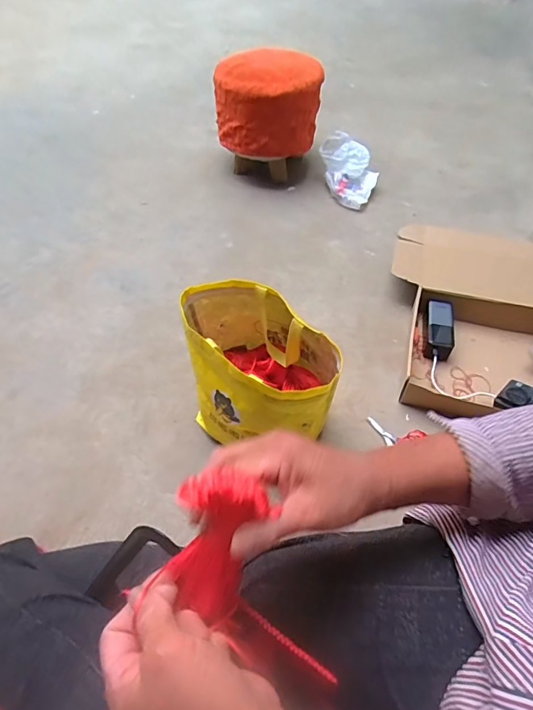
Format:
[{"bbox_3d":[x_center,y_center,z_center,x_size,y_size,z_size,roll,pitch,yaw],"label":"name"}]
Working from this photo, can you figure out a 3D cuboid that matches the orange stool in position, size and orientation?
[{"bbox_3d":[0.012,-0.694,1.323,0.263,0.274,0.240,-1,54,1],"label":"orange stool"}]

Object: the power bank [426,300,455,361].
[{"bbox_3d":[0.378,-0.054,0.988,0.055,0.057,0.141,10,55,8],"label":"power bank"}]

